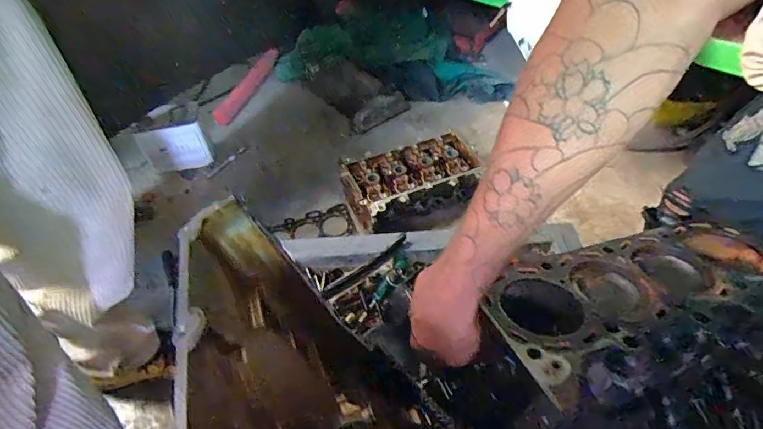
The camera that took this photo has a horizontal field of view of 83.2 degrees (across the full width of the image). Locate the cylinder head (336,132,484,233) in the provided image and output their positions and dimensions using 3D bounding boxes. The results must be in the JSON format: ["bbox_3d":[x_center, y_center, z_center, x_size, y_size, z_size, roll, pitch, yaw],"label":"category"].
[{"bbox_3d":[0.086,-0.076,1.136,0.352,0.126,0.207,-18,49,-13],"label":"cylinder head"}]

